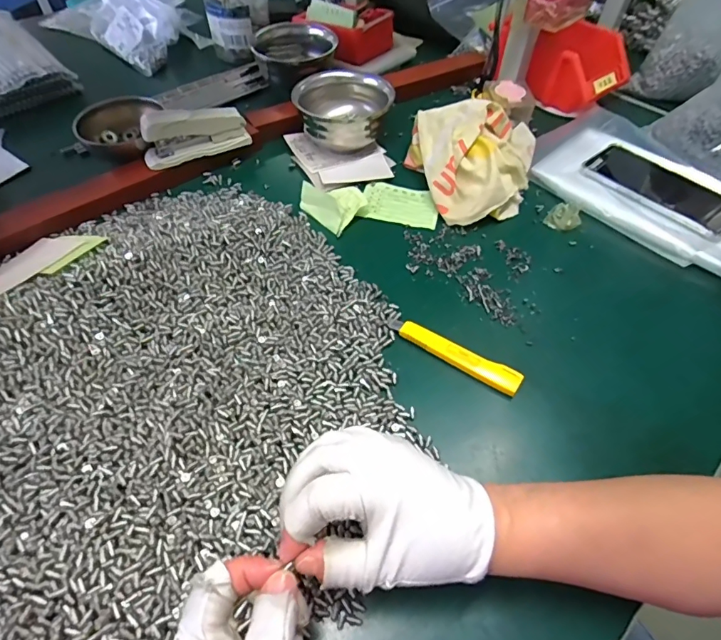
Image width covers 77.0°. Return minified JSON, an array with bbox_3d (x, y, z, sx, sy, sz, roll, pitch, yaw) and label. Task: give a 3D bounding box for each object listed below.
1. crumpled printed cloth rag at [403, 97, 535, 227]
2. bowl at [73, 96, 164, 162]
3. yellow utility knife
[{"bbox_3d":[0.137,-0.188,0.528,0.154,0.074,0.154,3,53,1],"label":"crumpled printed cloth rag"},{"bbox_3d":[-0.301,-0.232,0.569,0.095,0.053,0.094,1,53,-1],"label":"bowl"},{"bbox_3d":[0.082,0.030,0.406,0.124,0.013,0.021,26,56,17],"label":"yellow utility knife"}]

